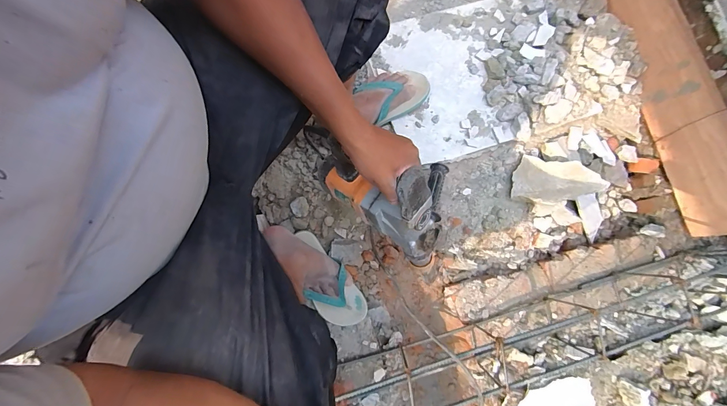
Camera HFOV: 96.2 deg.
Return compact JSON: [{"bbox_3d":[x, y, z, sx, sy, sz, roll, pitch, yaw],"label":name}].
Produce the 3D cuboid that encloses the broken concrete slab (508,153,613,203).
[{"bbox_3d":[0.497,-0.048,0.852,0.198,0.065,0.113,10,81,21],"label":"broken concrete slab"}]

